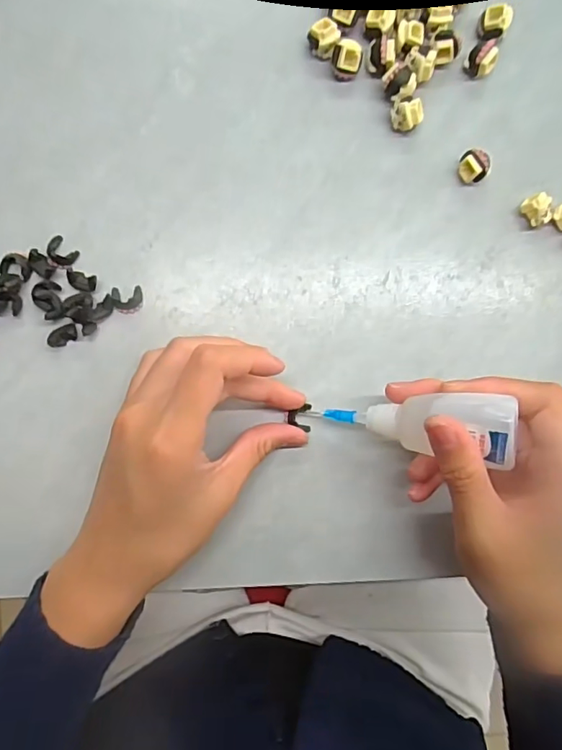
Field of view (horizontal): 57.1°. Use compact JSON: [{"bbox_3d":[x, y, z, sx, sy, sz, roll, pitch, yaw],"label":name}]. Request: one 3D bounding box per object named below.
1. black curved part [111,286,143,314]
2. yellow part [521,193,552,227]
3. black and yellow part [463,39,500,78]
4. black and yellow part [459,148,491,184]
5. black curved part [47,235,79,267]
[{"bbox_3d":[-0.080,-0.040,0.274,0.015,0.005,0.015,-9,89,-2],"label":"black curved part"},{"bbox_3d":[0.138,-0.088,0.277,0.014,0.013,0.015,0,89,-2],"label":"yellow part"},{"bbox_3d":[0.107,-0.167,0.276,0.015,0.016,0.013,35,88,-1],"label":"black and yellow part"},{"bbox_3d":[0.102,-0.110,0.275,0.012,0.016,0.016,-40,90,-2],"label":"black and yellow part"},{"bbox_3d":[-0.115,-0.064,0.272,0.016,0.004,0.012,40,88,-1],"label":"black curved part"}]

